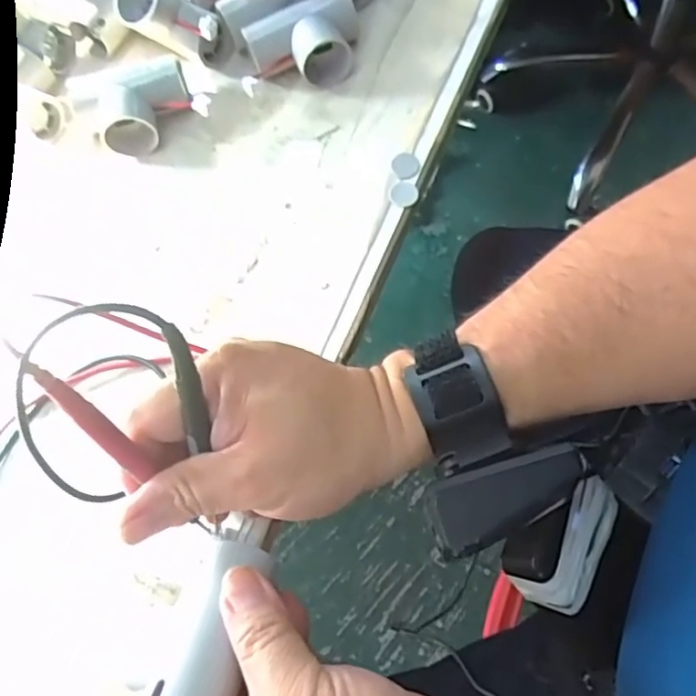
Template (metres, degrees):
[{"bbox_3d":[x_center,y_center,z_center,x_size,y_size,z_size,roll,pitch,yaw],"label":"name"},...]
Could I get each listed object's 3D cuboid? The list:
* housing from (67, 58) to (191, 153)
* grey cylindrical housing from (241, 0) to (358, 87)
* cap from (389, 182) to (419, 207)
[{"bbox_3d":[-0.144,-0.157,0.423,0.075,0.035,0.045,-8,66,5],"label":"housing"},{"bbox_3d":[-0.025,-0.201,0.429,0.075,0.033,0.045,-27,66,-3],"label":"grey cylindrical housing"},{"bbox_3d":[0.035,-0.093,0.393,0.017,0.004,0.017,-3,67,7],"label":"cap"}]

